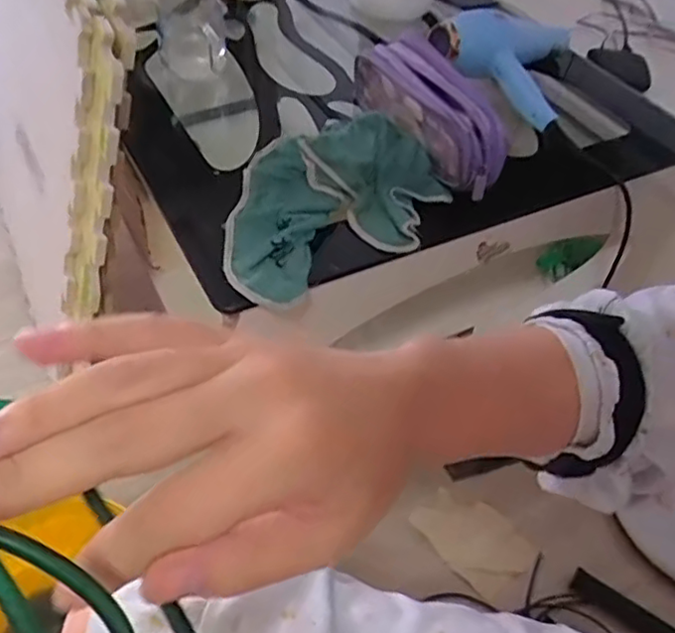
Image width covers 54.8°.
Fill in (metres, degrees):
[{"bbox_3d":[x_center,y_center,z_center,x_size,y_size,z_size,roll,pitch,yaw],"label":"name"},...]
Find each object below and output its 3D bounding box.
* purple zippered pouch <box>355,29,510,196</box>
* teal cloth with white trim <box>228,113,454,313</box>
[{"bbox_3d":[0.099,-0.225,0.727,0.070,0.104,0.224,-23,54,-25],"label":"purple zippered pouch"},{"bbox_3d":[-0.011,-0.126,0.665,0.245,0.057,0.181,-22,54,-24],"label":"teal cloth with white trim"}]

